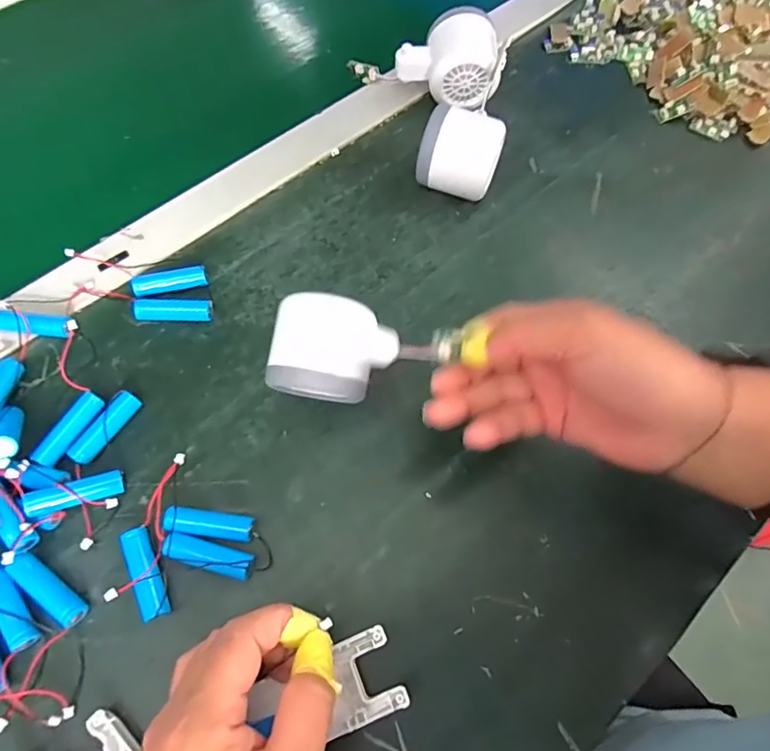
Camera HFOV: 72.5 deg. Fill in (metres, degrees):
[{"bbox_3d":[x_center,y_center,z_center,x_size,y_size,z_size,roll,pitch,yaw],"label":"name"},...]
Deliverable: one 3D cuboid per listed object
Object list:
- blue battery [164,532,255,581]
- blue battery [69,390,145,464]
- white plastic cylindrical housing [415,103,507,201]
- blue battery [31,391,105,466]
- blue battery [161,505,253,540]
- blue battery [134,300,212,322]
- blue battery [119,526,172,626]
[{"bbox_3d":[-0.100,0.103,0.300,0.049,0.015,0.014,14,66,4],"label":"blue battery"},{"bbox_3d":[-0.174,0.033,0.330,0.014,0.015,0.050,29,68,10],"label":"blue battery"},{"bbox_3d":[0.058,-0.169,0.402,0.058,0.060,0.053,1,66,-2],"label":"white plastic cylindrical housing"},{"bbox_3d":[-0.194,0.034,0.327,0.016,0.014,0.050,31,68,11],"label":"blue battery"},{"bbox_3d":[-0.102,0.087,0.307,0.050,0.017,0.014,8,66,1],"label":"blue battery"},{"bbox_3d":[-0.146,-0.044,0.365,0.051,0.014,0.014,-1,66,-3],"label":"blue battery"},{"bbox_3d":[-0.135,0.111,0.298,0.014,0.014,0.051,-23,69,-12],"label":"blue battery"}]

